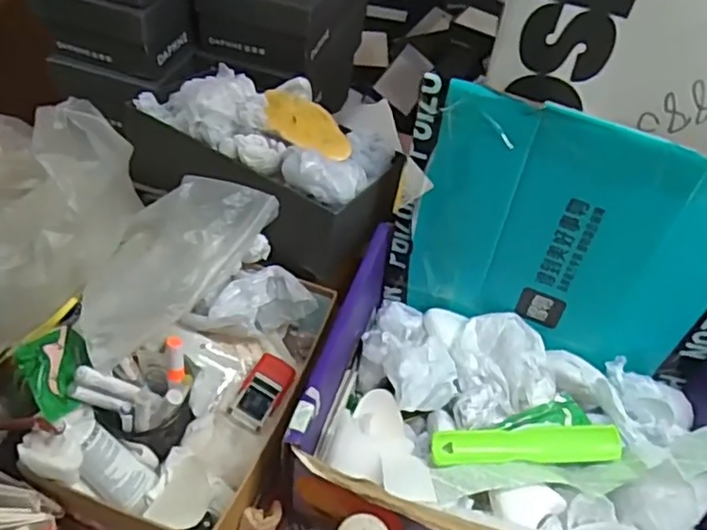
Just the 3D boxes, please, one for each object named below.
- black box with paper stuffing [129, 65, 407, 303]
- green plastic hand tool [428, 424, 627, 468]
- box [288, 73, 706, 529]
[{"bbox_3d":[-0.106,-0.125,0.729,0.305,0.130,0.181,28,50,18],"label":"black box with paper stuffing"},{"bbox_3d":[0.169,0.174,0.621,0.187,0.014,0.035,0,48,-6],"label":"green plastic hand tool"},{"bbox_3d":[0.175,0.085,0.566,0.394,0.302,0.316,17,48,9],"label":"box"}]

